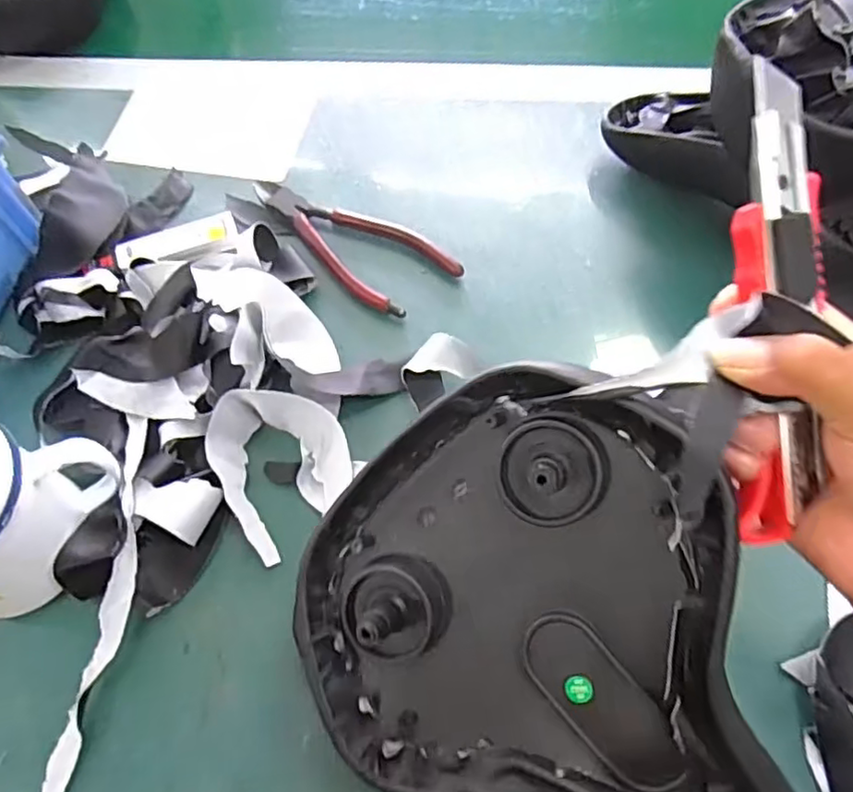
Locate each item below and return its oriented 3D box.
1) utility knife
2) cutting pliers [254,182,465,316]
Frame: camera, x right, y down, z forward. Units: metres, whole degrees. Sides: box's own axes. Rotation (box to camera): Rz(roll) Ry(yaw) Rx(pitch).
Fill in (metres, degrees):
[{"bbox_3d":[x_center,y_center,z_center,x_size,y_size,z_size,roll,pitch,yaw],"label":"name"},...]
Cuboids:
[{"bbox_3d":[0.128,-0.032,0.230,0.033,0.010,0.166,-2,91,3],"label":"utility knife"},{"bbox_3d":[-0.054,-0.108,0.431,0.155,0.010,0.059,38,70,20],"label":"cutting pliers"}]

